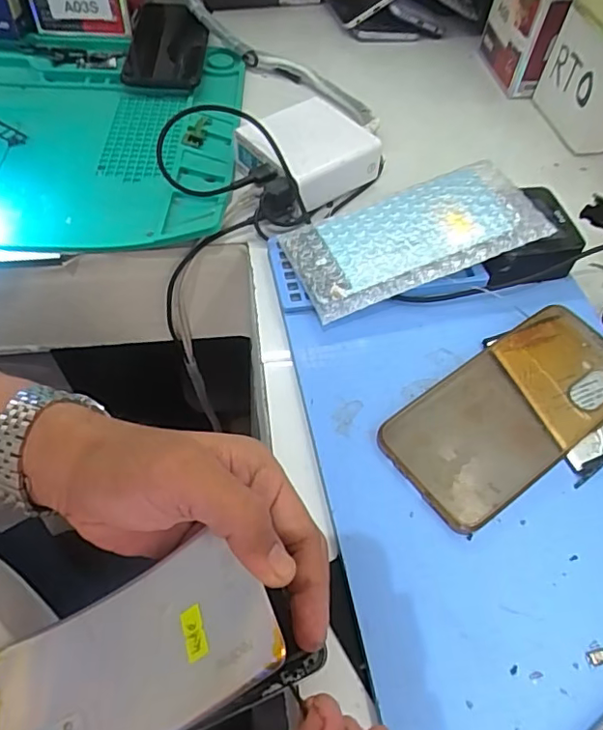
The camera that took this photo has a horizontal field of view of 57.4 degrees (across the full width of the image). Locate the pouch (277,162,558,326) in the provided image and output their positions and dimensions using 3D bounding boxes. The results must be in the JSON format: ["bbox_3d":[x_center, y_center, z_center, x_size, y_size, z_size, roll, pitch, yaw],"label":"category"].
[{"bbox_3d":[0.080,-0.093,0.389,0.174,0.009,0.080,-20,61,-5],"label":"pouch"}]

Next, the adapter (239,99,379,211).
[{"bbox_3d":[0.005,-0.175,0.451,0.091,0.038,0.086,-31,62,-20],"label":"adapter"}]

